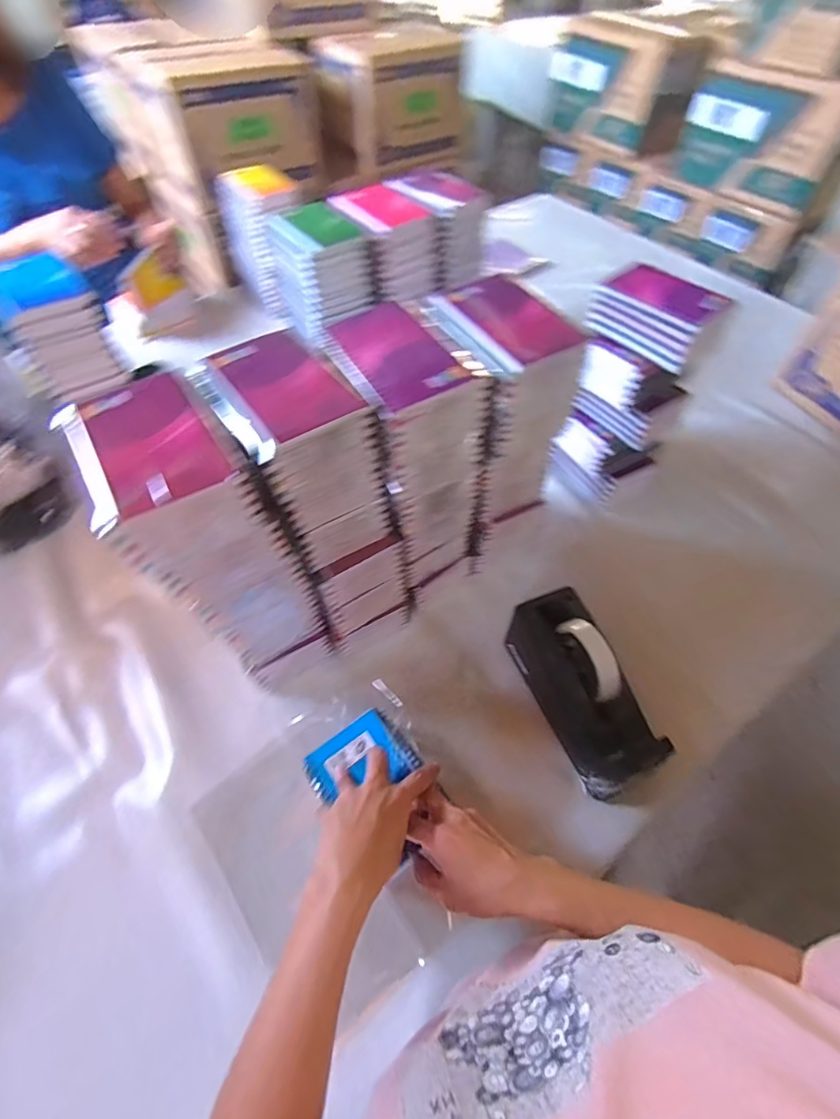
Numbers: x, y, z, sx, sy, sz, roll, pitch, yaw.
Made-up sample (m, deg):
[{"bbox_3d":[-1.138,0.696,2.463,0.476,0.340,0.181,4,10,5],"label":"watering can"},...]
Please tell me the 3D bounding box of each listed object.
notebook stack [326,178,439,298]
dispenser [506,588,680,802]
[{"bbox_3d":[-0.059,-0.466,0.722,0.103,0.098,0.139,-33,63,-21],"label":"notebook stack"},{"bbox_3d":[0.172,0.139,0.528,0.079,0.122,0.203,-16,58,-12],"label":"dispenser"}]

